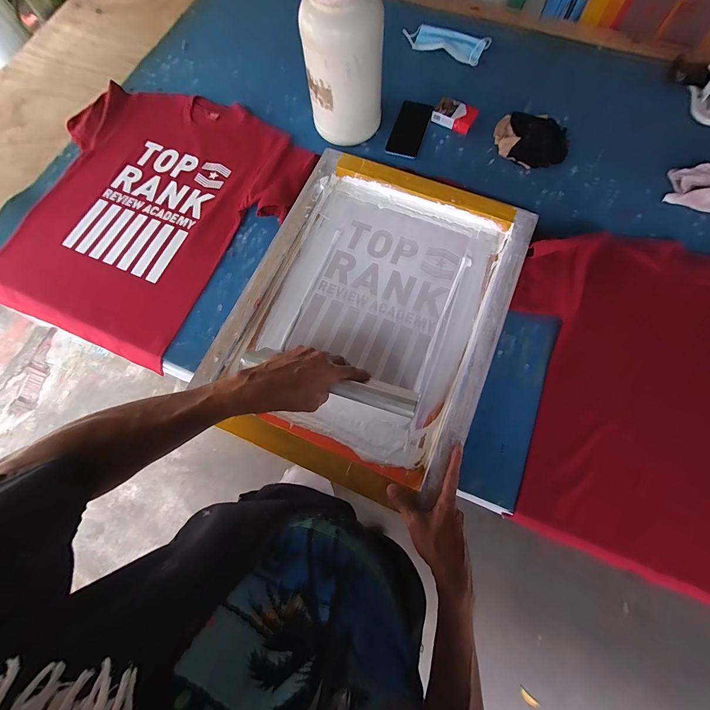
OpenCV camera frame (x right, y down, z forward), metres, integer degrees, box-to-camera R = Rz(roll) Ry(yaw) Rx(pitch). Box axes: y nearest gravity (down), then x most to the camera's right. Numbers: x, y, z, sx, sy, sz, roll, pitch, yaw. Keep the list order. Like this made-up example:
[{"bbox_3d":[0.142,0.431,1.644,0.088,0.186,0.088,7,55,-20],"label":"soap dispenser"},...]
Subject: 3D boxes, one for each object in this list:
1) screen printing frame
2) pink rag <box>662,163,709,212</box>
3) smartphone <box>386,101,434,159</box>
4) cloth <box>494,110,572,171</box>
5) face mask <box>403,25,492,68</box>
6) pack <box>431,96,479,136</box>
[{"bbox_3d":[0.029,-0.087,0.604,0.453,0.038,0.592,22,75,9],"label":"screen printing frame"},{"bbox_3d":[0.724,-0.350,0.658,0.131,0.054,0.101,21,74,8],"label":"pink rag"},{"bbox_3d":[0.125,-0.520,0.743,0.073,0.012,0.148,19,74,8],"label":"smartphone"},{"bbox_3d":[0.394,-0.487,0.726,0.149,0.015,0.147,4,73,3],"label":"cloth"},{"bbox_3d":[0.233,-0.802,0.834,0.209,0.014,0.086,20,74,8],"label":"face mask"},{"bbox_3d":[0.230,-0.552,0.748,0.092,0.024,0.060,26,75,10],"label":"pack"}]

